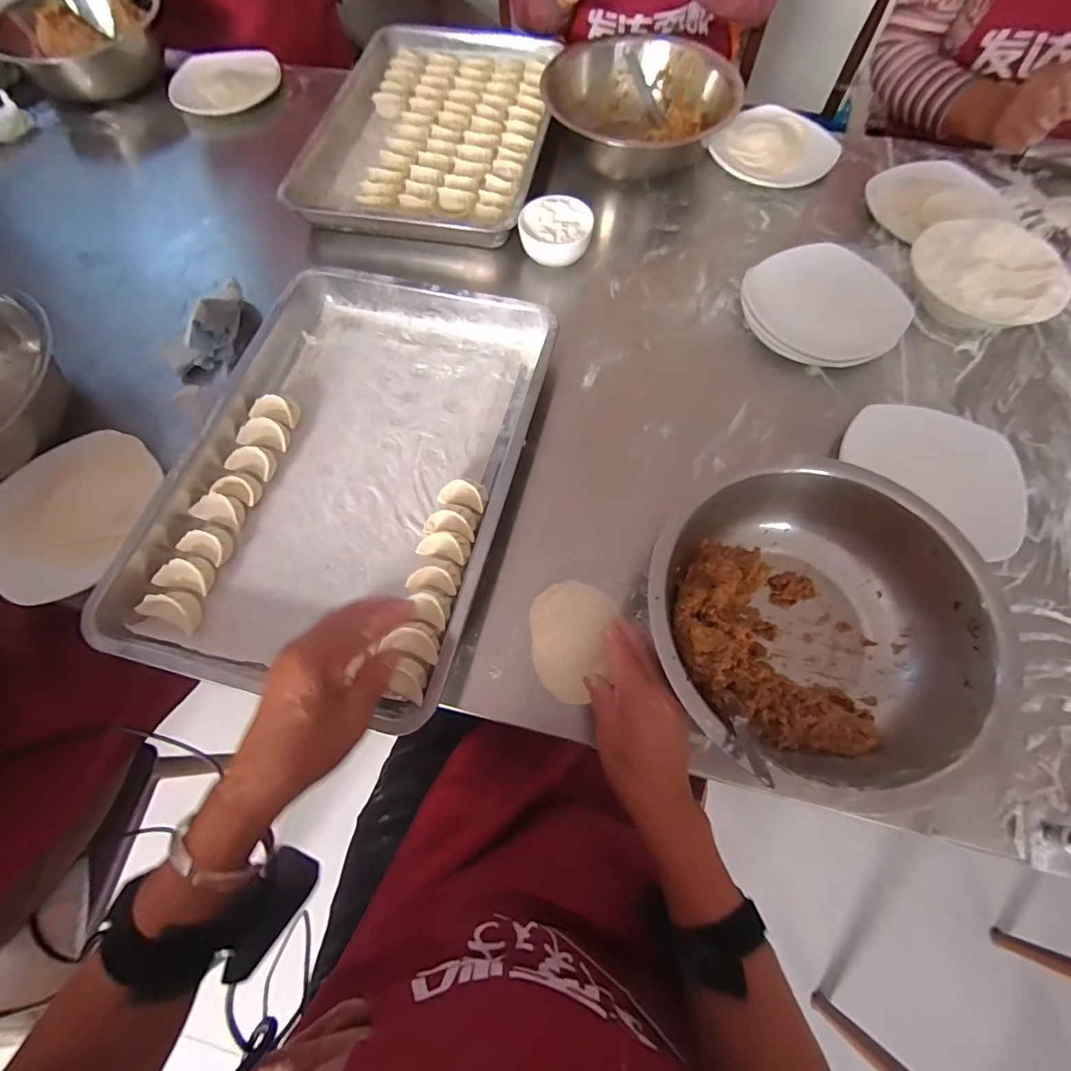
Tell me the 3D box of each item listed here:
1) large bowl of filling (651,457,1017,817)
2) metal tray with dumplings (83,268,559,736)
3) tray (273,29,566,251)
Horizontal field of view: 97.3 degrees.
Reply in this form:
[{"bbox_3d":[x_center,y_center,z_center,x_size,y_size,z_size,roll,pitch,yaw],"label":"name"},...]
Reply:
[{"bbox_3d":[0.237,0.077,0.423,0.270,0.089,0.269,0,69,0],"label":"large bowl of filling"},{"bbox_3d":[-0.195,-0.080,0.514,0.346,0.054,0.479,13,70,5],"label":"metal tray with dumplings"},{"bbox_3d":[-0.156,-0.668,0.768,0.354,0.062,0.532,8,69,3],"label":"tray"}]

